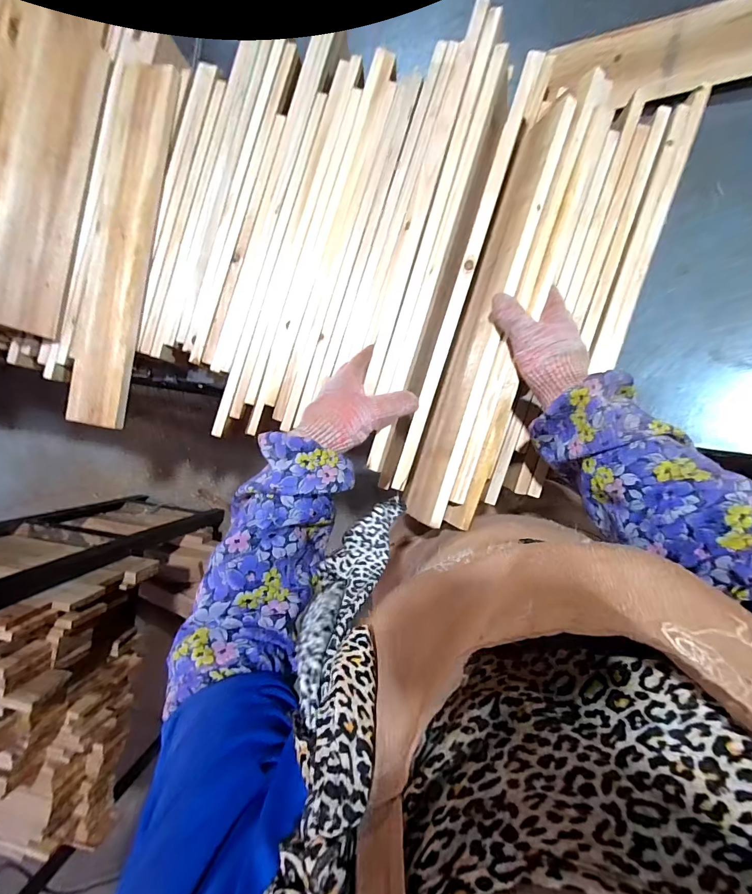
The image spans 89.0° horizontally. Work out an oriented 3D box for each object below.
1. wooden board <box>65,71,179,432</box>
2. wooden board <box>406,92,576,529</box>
[{"bbox_3d":[-0.352,-0.271,0.522,0.086,0.012,0.485,11,90,3],"label":"wooden board"},{"bbox_3d":[0.128,-0.145,0.445,0.017,0.063,0.481,16,94,-33],"label":"wooden board"}]

